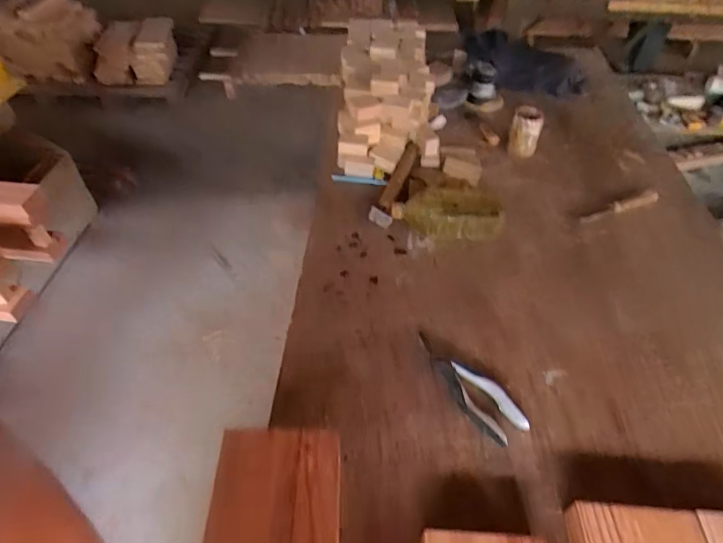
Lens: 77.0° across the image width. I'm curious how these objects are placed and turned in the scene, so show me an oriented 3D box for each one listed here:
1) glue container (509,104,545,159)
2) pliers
[{"bbox_3d":[0.377,-0.323,1.043,0.071,0.104,0.052,13,48,9],"label":"glue container"},{"bbox_3d":[0.154,0.167,0.675,0.066,0.012,0.195,-33,56,-27],"label":"pliers"}]

